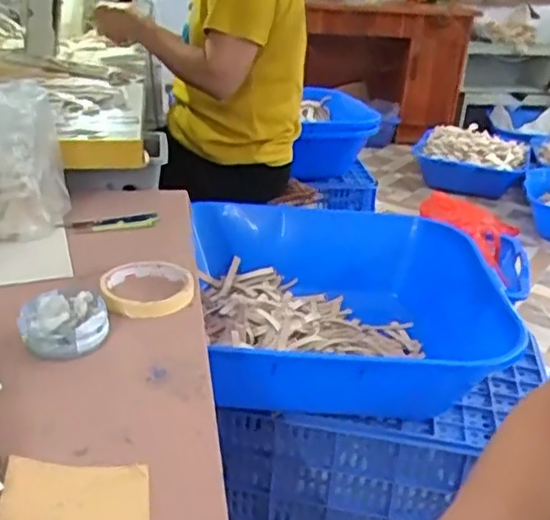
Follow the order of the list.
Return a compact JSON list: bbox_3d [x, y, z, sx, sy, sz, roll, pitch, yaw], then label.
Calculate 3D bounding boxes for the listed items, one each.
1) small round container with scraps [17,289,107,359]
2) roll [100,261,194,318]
[{"bbox_3d":[-0.181,0.055,0.562,0.071,0.033,0.067,-5,27,-19],"label":"small round container with scraps"},{"bbox_3d":[-0.126,0.031,0.645,0.086,0.027,0.092,-1,26,-12],"label":"roll"}]

